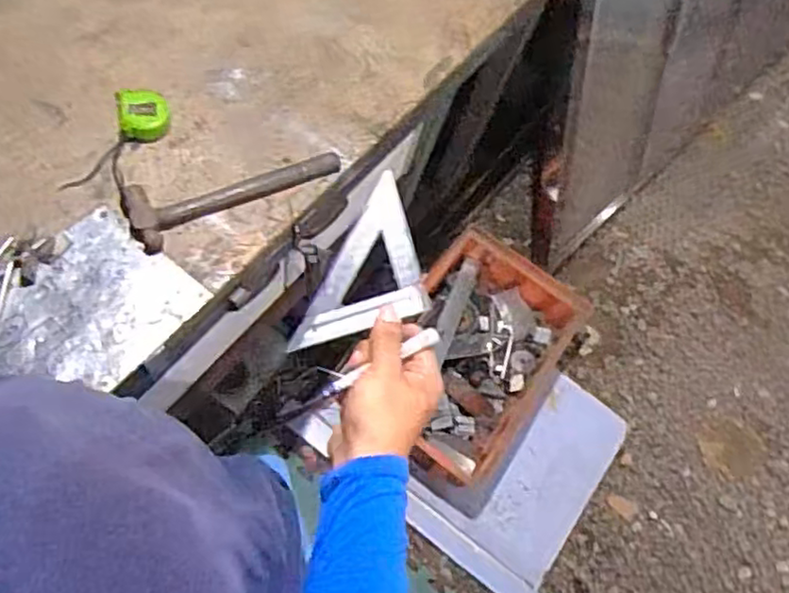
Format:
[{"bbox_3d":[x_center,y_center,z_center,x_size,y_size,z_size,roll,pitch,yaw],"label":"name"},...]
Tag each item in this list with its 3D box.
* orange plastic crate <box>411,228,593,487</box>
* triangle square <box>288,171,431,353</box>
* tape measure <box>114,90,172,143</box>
[{"bbox_3d":[0.186,0.143,1.675,0.402,0.151,0.588,33,65,4],"label":"orange plastic crate"},{"bbox_3d":[-0.013,-0.012,0.586,0.088,0.020,0.164,30,82,7],"label":"triangle square"},{"bbox_3d":[-0.328,-0.238,0.891,0.062,0.027,0.068,-9,69,-14],"label":"tape measure"}]

